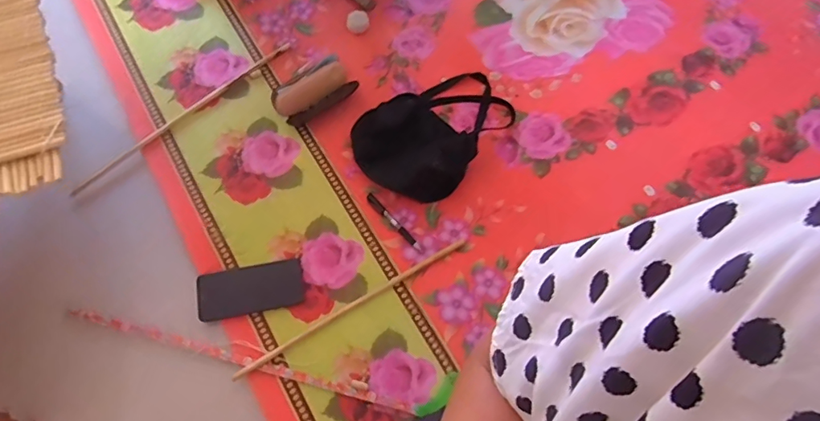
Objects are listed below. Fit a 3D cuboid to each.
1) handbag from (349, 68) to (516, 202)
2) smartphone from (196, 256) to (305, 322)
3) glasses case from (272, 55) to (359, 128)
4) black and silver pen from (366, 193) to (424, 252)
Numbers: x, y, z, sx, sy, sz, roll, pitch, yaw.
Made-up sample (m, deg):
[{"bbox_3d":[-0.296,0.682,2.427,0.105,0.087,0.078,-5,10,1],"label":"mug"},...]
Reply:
[{"bbox_3d":[0.055,-0.167,0.967,0.219,0.067,0.329,41,70,14],"label":"handbag"},{"bbox_3d":[-0.266,0.131,0.853,0.169,0.008,0.085,-10,67,-15],"label":"smartphone"},{"bbox_3d":[-0.186,-0.232,0.992,0.160,0.052,0.076,-33,72,-16],"label":"glasses case"},{"bbox_3d":[-0.028,0.023,0.910,0.017,0.014,0.140,-41,74,-18],"label":"black and silver pen"}]

